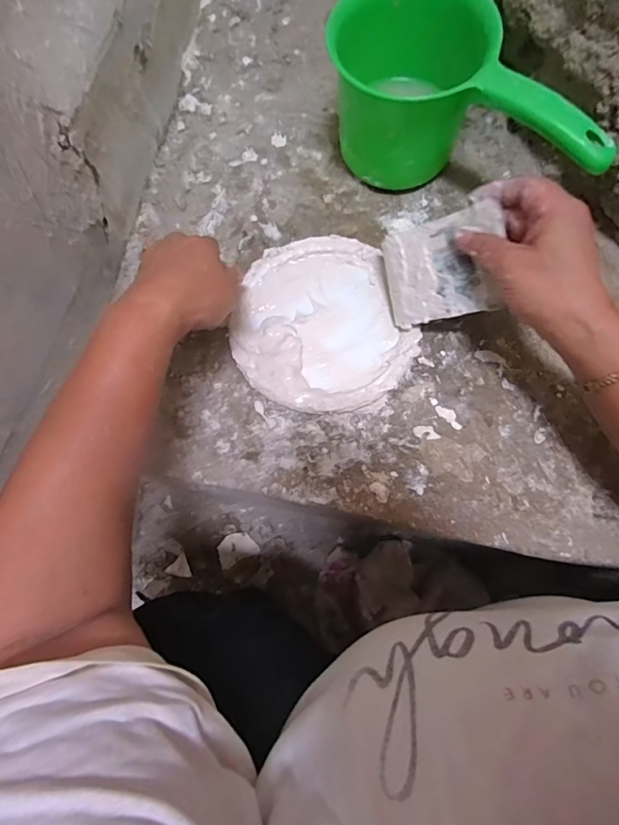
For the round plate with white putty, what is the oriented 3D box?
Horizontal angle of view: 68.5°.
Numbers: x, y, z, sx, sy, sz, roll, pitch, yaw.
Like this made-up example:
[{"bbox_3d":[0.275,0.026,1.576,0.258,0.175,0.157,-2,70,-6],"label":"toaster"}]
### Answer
[{"bbox_3d":[0.007,-0.082,0.424,0.156,0.016,0.170,-1,75,2],"label":"round plate with white putty"}]

